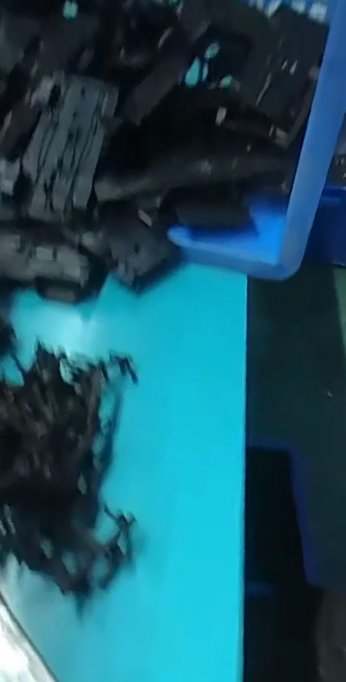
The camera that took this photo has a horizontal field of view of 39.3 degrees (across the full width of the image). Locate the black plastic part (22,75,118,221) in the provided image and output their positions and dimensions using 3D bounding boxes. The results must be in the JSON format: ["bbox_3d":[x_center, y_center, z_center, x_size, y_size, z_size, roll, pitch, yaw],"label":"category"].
[{"bbox_3d":[-0.109,-0.208,0.500,0.077,0.014,0.203,5,63,2],"label":"black plastic part"}]

